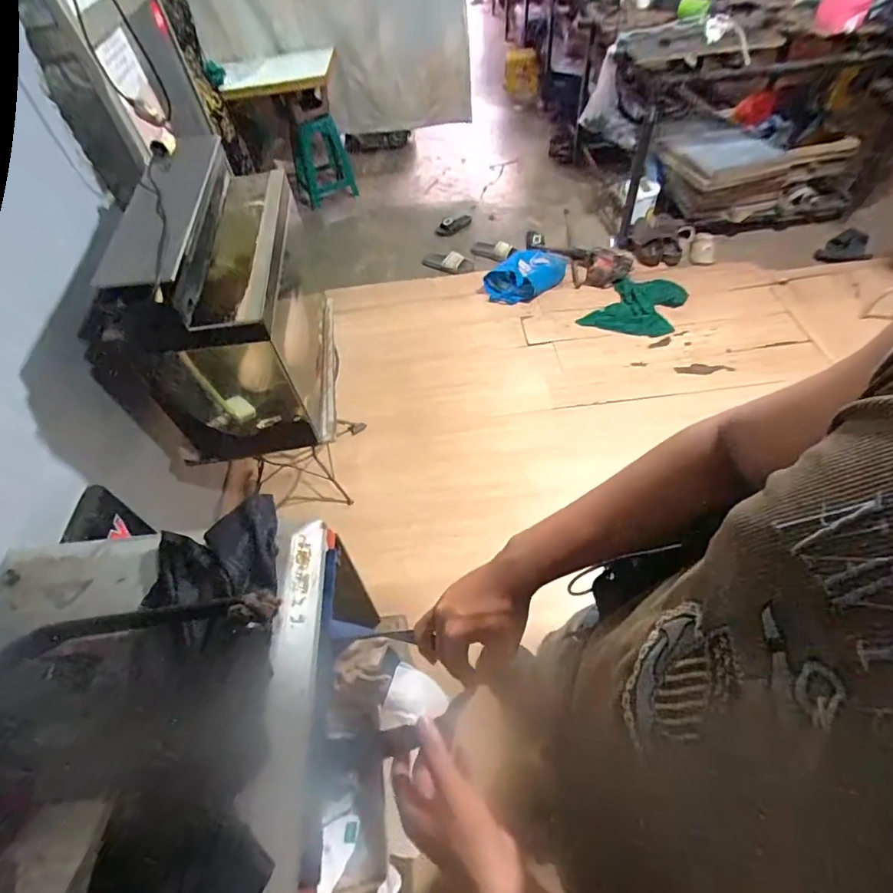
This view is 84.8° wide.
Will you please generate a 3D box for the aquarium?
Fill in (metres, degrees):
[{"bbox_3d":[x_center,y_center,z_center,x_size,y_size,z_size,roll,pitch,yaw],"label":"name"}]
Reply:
[{"bbox_3d":[-0.566,-0.372,1.267,0.399,0.529,0.613,-12,54,-4],"label":"aquarium"}]

